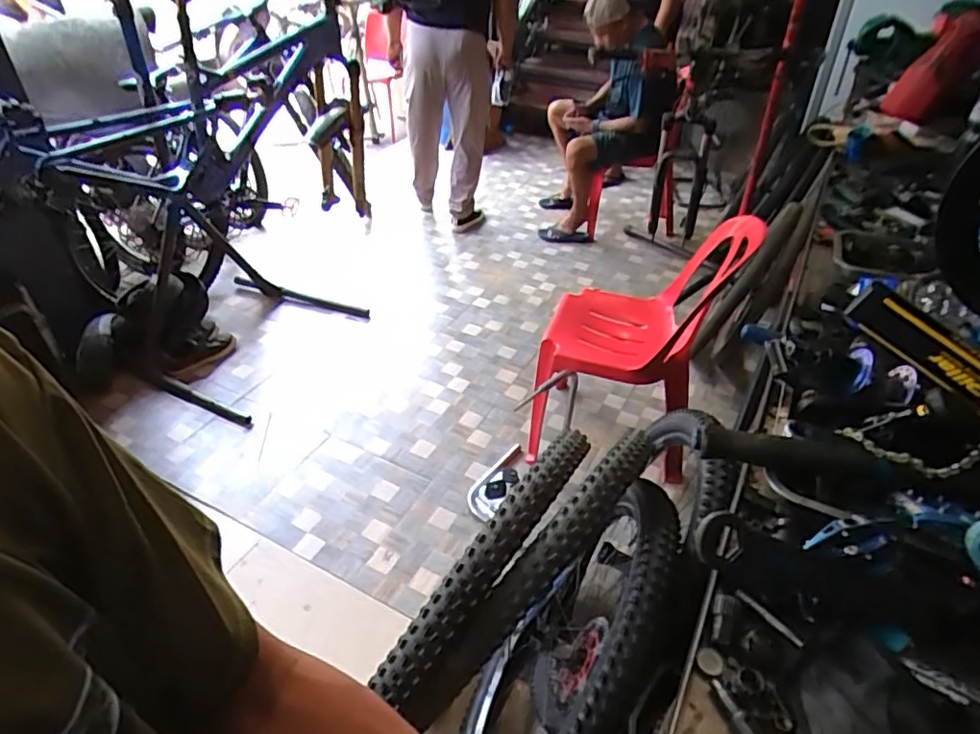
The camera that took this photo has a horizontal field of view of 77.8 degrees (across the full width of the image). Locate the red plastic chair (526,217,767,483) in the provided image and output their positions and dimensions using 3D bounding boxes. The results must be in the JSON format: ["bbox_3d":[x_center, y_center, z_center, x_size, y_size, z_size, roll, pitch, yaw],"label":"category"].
[{"bbox_3d":[0.409,-0.045,1.766,0.517,0.738,0.561,8,39,8],"label":"red plastic chair"}]

